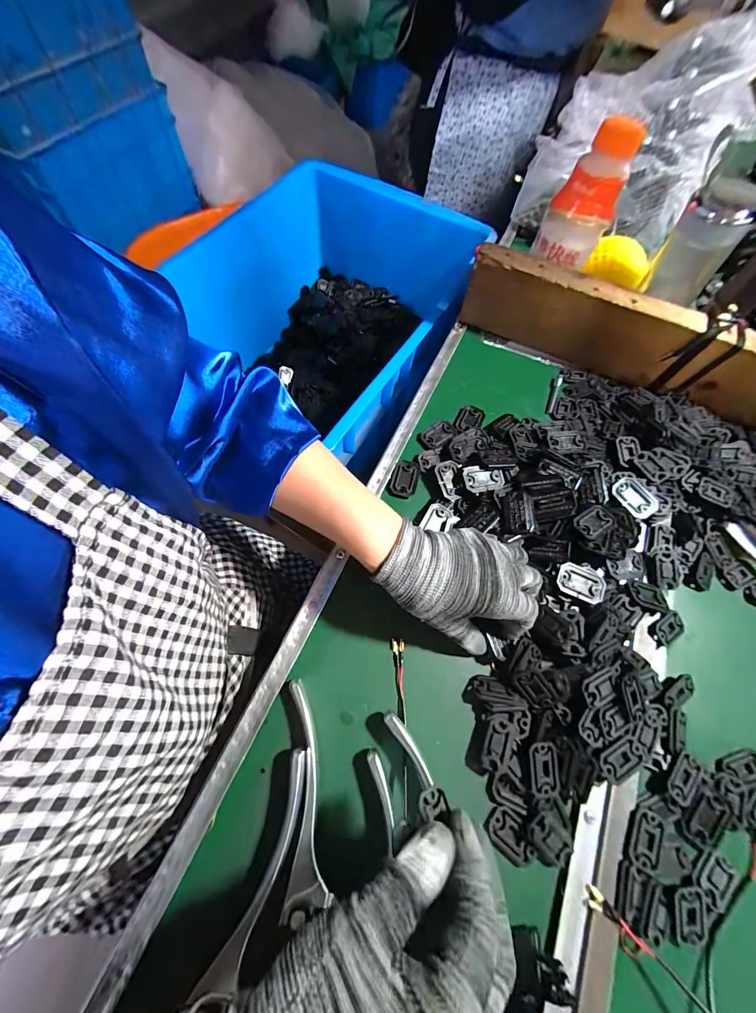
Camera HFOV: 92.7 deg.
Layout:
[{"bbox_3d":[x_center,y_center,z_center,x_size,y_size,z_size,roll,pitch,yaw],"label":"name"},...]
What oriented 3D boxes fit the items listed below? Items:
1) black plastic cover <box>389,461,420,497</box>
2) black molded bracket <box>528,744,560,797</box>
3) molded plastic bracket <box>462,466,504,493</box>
[{"bbox_3d":[0.029,-0.030,0.384,0.027,0.006,0.041,16,66,5],"label":"black plastic cover"},{"bbox_3d":[0.128,0.203,0.279,0.021,0.010,0.035,1,68,-3],"label":"black molded bracket"},{"bbox_3d":[0.109,-0.028,0.372,0.041,0.011,0.026,-8,67,-6],"label":"molded plastic bracket"}]

